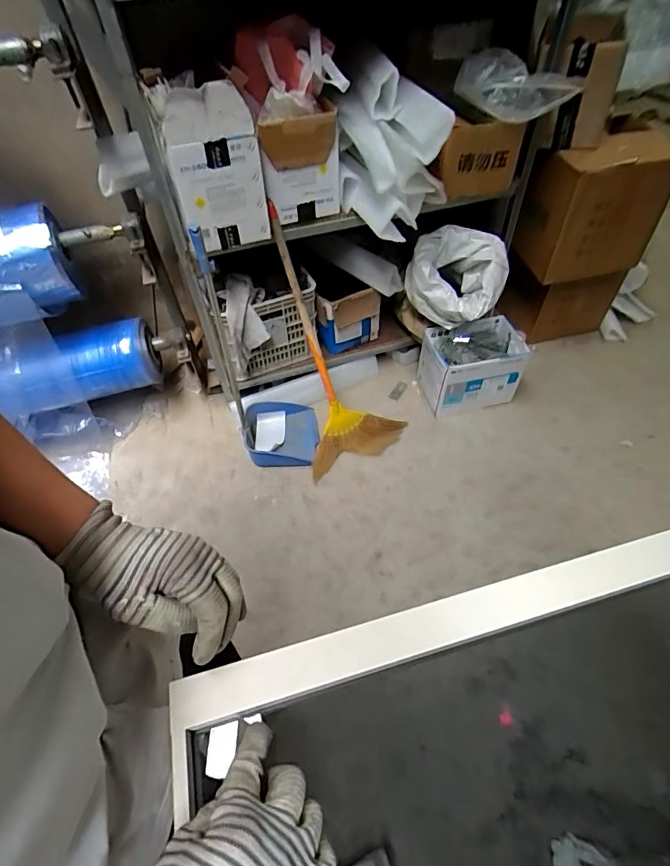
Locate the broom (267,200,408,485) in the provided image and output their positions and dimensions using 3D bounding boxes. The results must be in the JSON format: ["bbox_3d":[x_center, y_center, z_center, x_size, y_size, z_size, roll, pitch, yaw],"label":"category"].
[{"bbox_3d":[-0.046,-0.259,1.428,0.163,0.860,0.384,15,46,44],"label":"broom"}]

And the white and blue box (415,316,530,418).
[{"bbox_3d":[0.516,-0.248,1.718,0.363,0.244,0.254,-11,51,-5],"label":"white and blue box"}]

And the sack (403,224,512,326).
[{"bbox_3d":[0.432,-0.552,1.588,0.317,0.232,0.333,17,53,17],"label":"sack"}]

